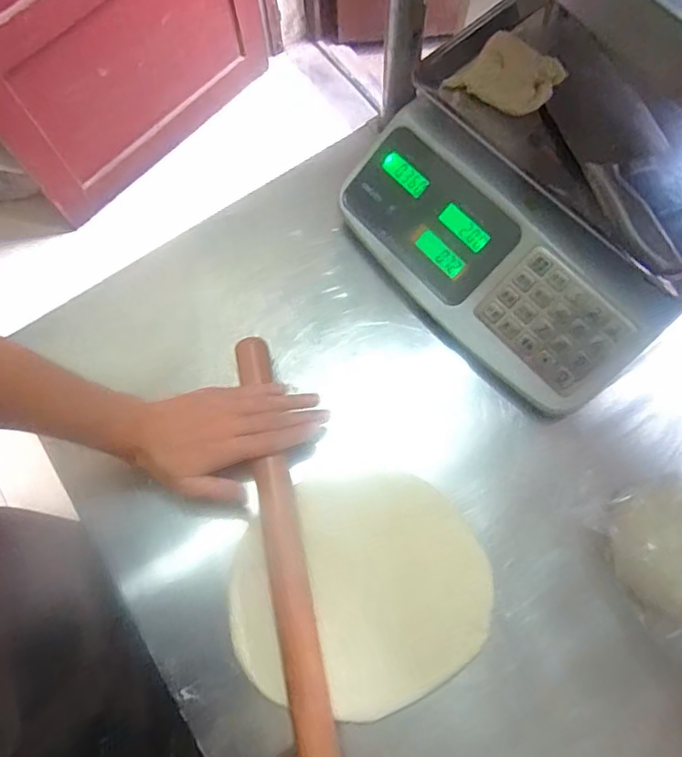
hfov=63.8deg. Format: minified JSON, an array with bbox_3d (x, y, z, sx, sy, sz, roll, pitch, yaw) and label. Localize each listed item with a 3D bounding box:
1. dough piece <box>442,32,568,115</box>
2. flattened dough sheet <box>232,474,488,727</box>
[{"bbox_3d":[0.149,-0.275,0.492,0.097,0.059,0.029,13,72,5],"label":"dough piece"},{"bbox_3d":[0.014,0.185,0.480,0.220,0.011,0.191,-7,76,3],"label":"flattened dough sheet"}]

